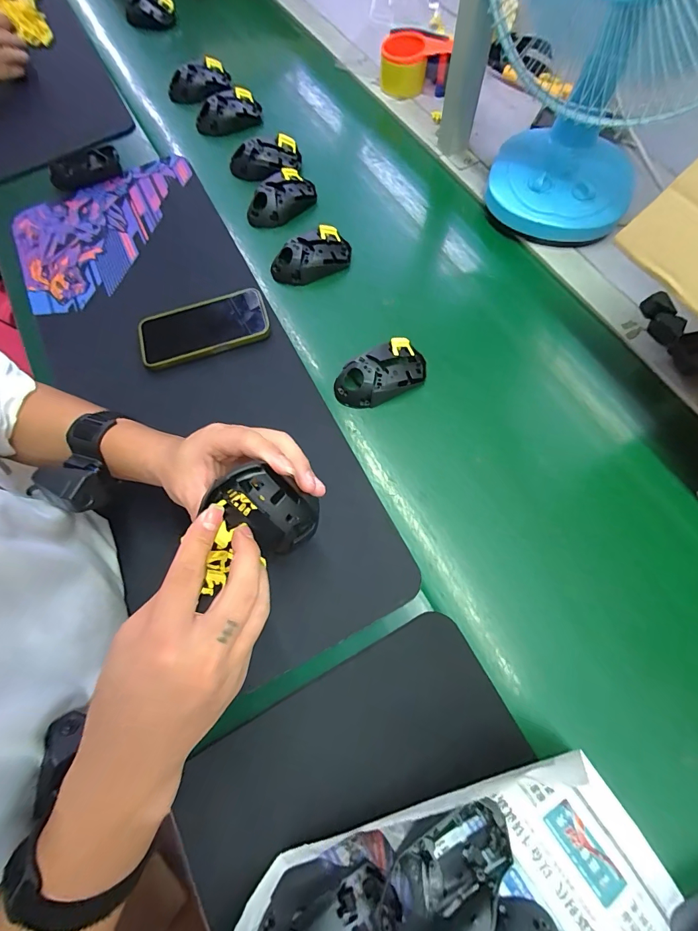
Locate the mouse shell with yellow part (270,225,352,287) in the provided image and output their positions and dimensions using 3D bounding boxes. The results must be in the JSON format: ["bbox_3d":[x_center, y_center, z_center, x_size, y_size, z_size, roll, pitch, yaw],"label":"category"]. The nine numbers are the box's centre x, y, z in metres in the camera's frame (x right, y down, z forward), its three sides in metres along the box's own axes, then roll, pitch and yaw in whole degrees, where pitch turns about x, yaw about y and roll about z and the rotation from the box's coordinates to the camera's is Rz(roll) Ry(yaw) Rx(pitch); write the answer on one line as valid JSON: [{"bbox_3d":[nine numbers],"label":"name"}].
[{"bbox_3d":[-0.055,-0.298,0.525,0.113,0.036,0.057,-23,72,-8],"label":"mouse shell with yellow part"}]

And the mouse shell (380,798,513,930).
[{"bbox_3d":[0.080,0.320,0.282,0.113,0.033,0.057,-32,73,-11],"label":"mouse shell"}]

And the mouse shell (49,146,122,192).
[{"bbox_3d":[-0.425,-0.477,0.596,0.109,0.020,0.048,-23,72,-8],"label":"mouse shell"}]

